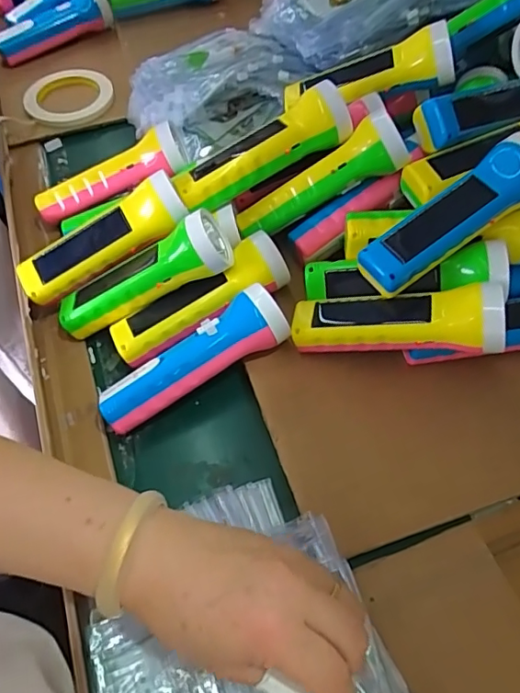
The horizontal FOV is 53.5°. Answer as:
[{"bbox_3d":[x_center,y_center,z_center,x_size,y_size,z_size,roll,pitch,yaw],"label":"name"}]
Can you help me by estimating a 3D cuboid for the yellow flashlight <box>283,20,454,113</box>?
[{"bbox_3d":[0.098,-0.261,0.496,0.162,0.057,0.045,-2,55,21],"label":"yellow flashlight"}]

